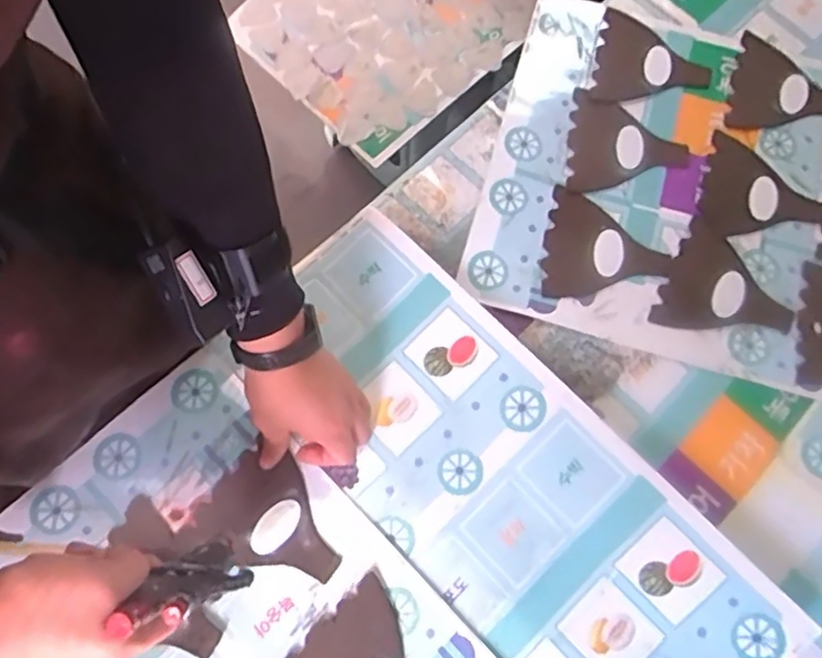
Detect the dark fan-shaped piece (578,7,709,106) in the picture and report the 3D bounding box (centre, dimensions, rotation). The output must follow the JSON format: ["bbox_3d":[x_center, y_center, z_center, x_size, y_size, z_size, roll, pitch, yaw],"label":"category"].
[{"bbox_3d":[0.262,-0.286,0.741,0.130,0.010,0.140,20,73,5],"label":"dark fan-shaped piece"}]

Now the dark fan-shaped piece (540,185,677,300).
[{"bbox_3d":[0.189,-0.073,0.643,0.120,0.005,0.122,13,73,3],"label":"dark fan-shaped piece"}]

